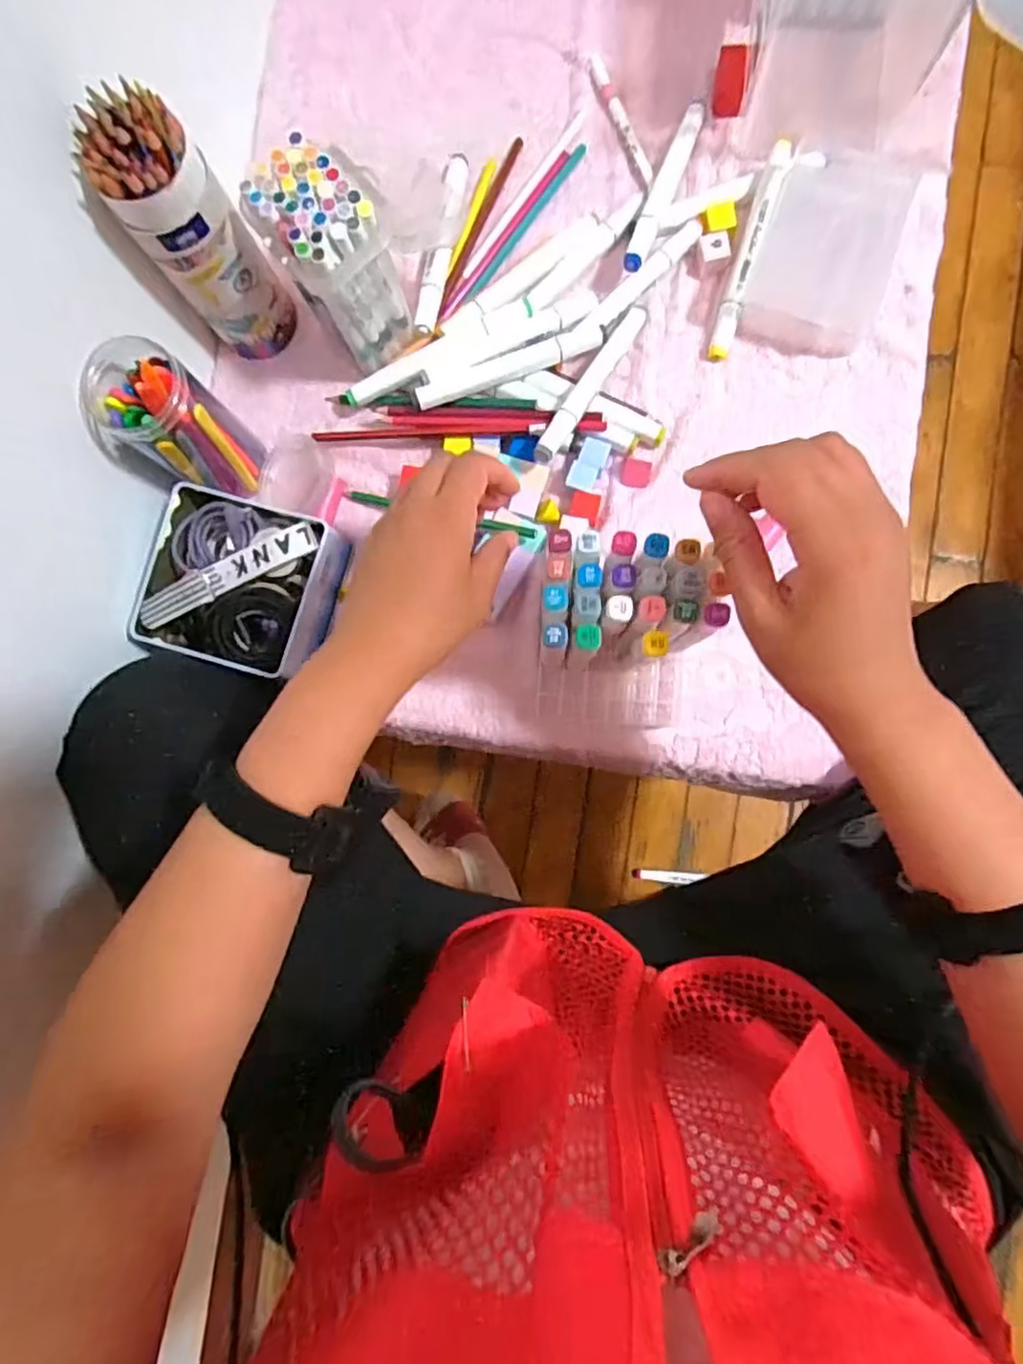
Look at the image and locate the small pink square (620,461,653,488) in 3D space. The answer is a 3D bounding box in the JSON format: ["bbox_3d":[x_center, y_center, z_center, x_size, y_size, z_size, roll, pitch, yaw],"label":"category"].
[{"bbox_3d":[0.095,-0.159,0.499,0.022,0.004,0.020,14,89,5],"label":"small pink square"}]

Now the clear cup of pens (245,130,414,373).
[{"bbox_3d":[-0.115,-0.289,0.457,0.070,0.128,0.074,0,88,5],"label":"clear cup of pens"}]

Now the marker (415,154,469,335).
[{"bbox_3d":[-0.054,-0.342,0.511,0.017,0.019,0.150,10,89,5],"label":"marker"}]

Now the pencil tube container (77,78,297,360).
[{"bbox_3d":[-0.207,-0.296,0.453,0.060,0.183,0.056,0,88,5],"label":"pencil tube container"}]

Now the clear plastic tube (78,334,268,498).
[{"bbox_3d":[-0.234,-0.175,0.458,0.065,0.137,0.069,0,88,5],"label":"clear plastic tube"}]

